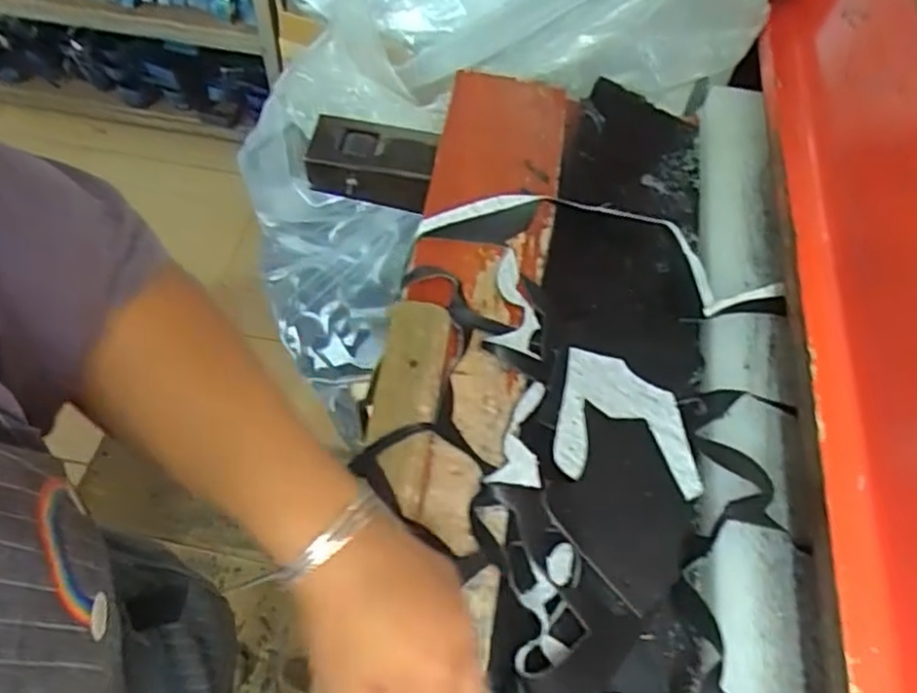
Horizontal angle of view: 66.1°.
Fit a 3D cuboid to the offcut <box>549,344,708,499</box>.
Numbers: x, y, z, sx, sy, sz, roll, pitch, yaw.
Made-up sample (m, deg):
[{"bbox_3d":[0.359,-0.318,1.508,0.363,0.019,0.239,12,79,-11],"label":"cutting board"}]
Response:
[{"bbox_3d":[0.129,0.057,0.523,0.109,0.010,0.099,13,60,6],"label":"offcut"}]

